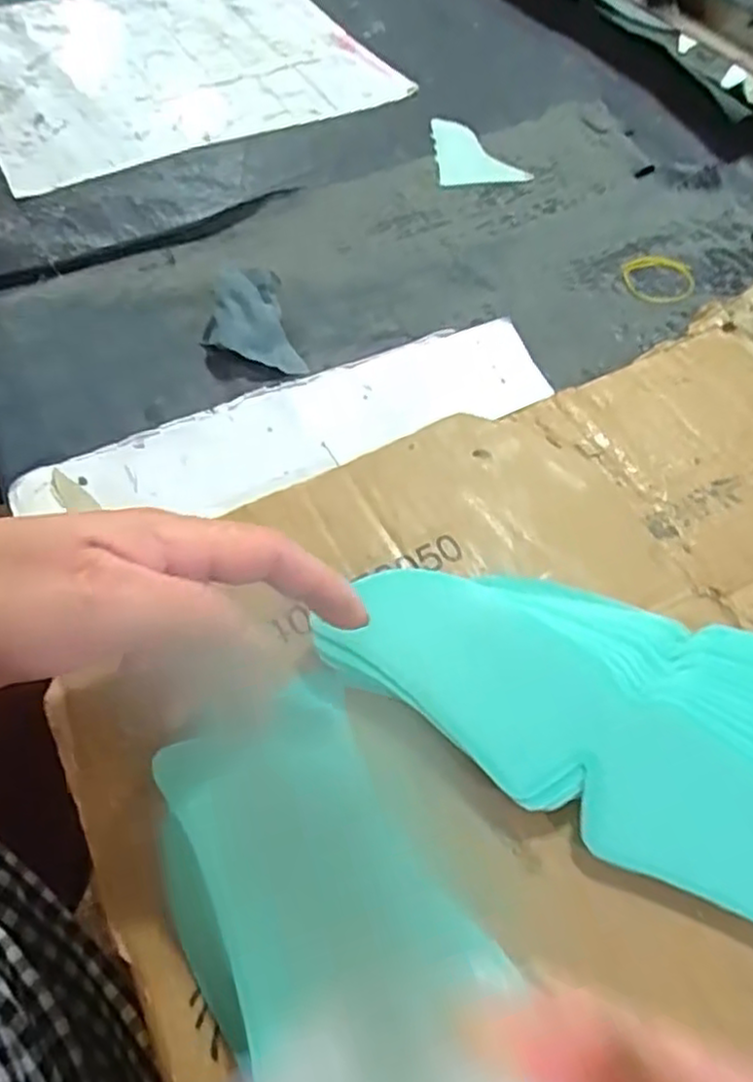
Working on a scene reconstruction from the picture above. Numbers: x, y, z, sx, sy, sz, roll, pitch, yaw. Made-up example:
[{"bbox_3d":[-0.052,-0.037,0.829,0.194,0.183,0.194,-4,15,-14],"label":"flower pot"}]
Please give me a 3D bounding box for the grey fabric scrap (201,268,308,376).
[{"bbox_3d":[-0.076,-0.127,0.419,0.050,0.028,0.061,-13,58,-9],"label":"grey fabric scrap"}]

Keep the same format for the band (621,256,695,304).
[{"bbox_3d":[0.184,-0.171,0.462,0.047,0.004,0.045,0,57,-1],"label":"band"}]

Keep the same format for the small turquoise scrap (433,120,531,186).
[{"bbox_3d":[0.074,-0.303,0.551,0.067,0.004,0.089,-8,58,-6],"label":"small turquoise scrap"}]

